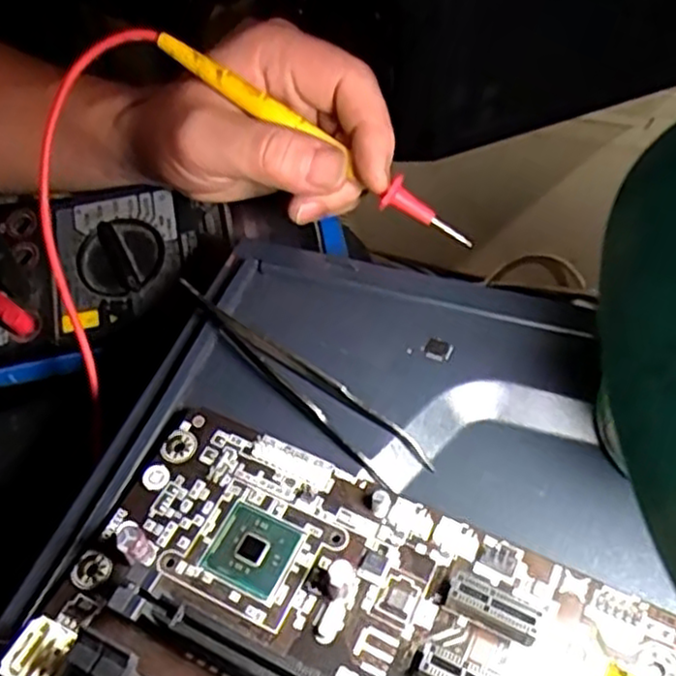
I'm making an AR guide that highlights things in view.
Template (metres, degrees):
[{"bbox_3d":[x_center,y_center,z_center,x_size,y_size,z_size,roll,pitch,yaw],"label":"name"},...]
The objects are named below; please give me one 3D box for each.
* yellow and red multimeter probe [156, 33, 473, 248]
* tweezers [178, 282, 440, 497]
[{"bbox_3d":[-0.008,-0.073,0.266,0.137,0.015,0.011,33,58,-2],"label":"yellow and red multimeter probe"},{"bbox_3d":[-0.016,0.014,0.244,0.103,0.017,0.017,33,61,28],"label":"tweezers"}]

